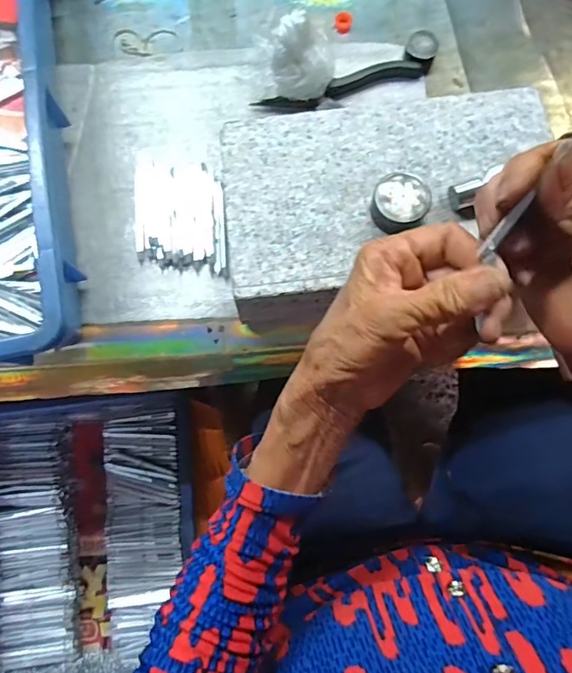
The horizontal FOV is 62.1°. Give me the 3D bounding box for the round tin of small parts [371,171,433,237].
[{"bbox_3d":[0.079,-0.092,0.330,0.037,0.020,0.035,0,78,2],"label":"round tin of small parts"}]

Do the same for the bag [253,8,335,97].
[{"bbox_3d":[0.015,-0.240,0.418,0.062,0.065,0.045,-36,78,-7],"label":"bag"}]

